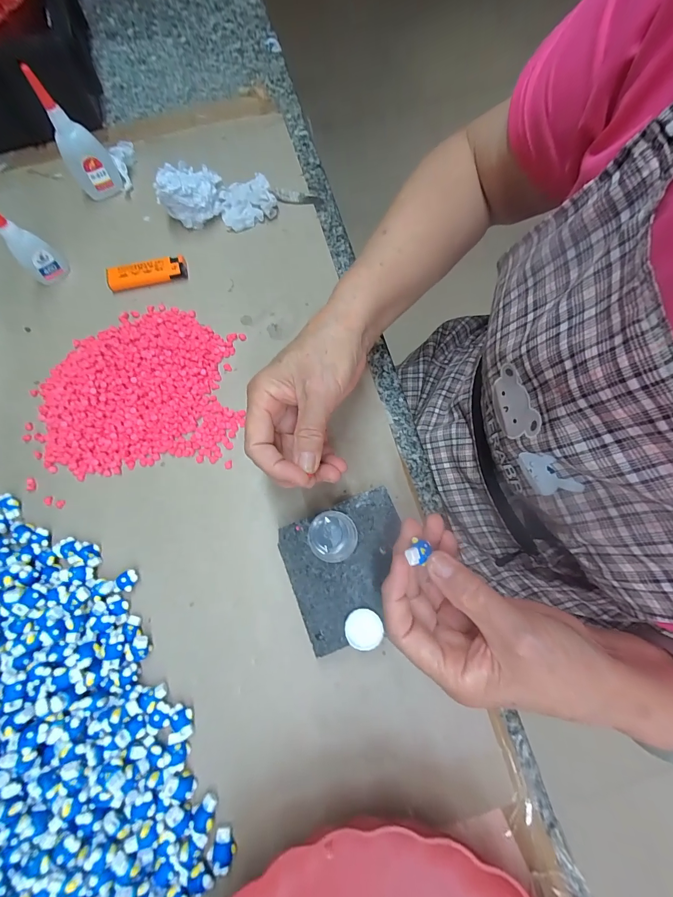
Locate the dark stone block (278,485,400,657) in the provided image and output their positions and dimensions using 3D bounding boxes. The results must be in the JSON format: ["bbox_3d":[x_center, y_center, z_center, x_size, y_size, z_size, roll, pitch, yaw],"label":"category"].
[{"bbox_3d":[0.012,0.093,0.275,0.094,0.022,0.095,-21,74,-5],"label":"dark stone block"}]

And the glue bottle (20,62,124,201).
[{"bbox_3d":[-0.272,-0.320,0.361,0.043,0.104,0.033,-37,76,-9],"label":"glue bottle"}]

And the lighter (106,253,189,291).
[{"bbox_3d":[-0.200,-0.185,0.363,0.082,0.016,0.021,-12,73,-2],"label":"lighter"}]

